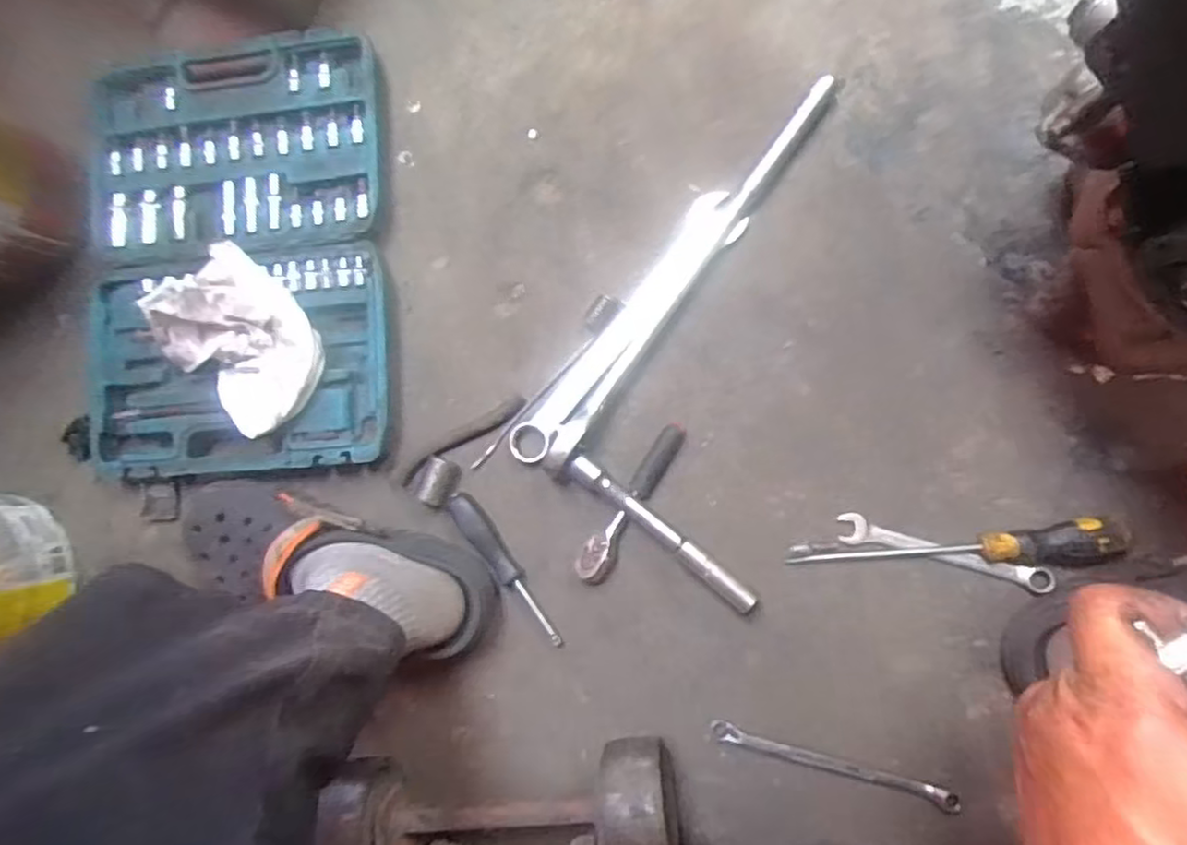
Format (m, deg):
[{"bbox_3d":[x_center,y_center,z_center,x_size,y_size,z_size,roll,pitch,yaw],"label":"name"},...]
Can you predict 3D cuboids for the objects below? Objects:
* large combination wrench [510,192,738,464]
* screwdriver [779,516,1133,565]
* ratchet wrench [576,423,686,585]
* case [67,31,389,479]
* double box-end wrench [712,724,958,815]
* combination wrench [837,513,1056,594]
[{"bbox_3d":[0.024,-0.079,0.600,0.037,0.019,0.272,39,90,9],"label":"large combination wrench"},{"bbox_3d":[0.275,0.098,0.537,0.234,0.029,0.031,-6,84,7],"label":"screwdriver"},{"bbox_3d":[0.033,0.067,0.579,0.029,0.021,0.148,34,90,9],"label":"ratchet wrench"},{"bbox_3d":[-0.333,-0.149,0.625,0.296,0.035,0.383,-3,85,7],"label":"case"},{"bbox_3d":[0.186,0.267,0.544,0.188,0.007,0.015,14,87,8],"label":"double box-end wrench"},{"bbox_3d":[0.274,0.102,0.549,0.158,0.010,0.023,14,87,8],"label":"combination wrench"}]

